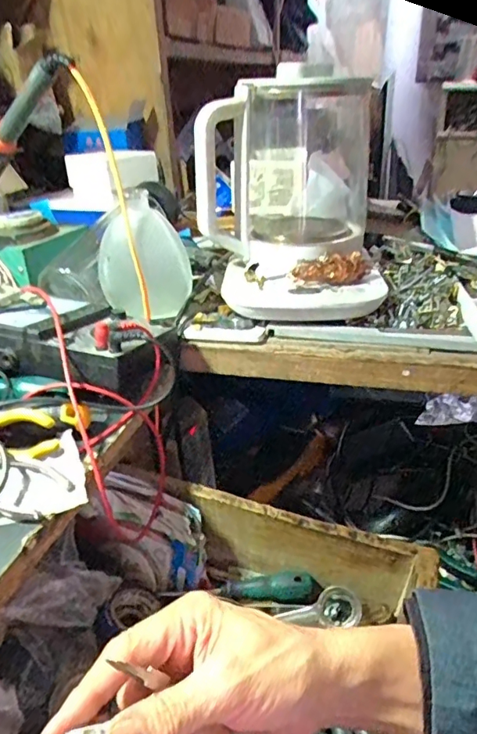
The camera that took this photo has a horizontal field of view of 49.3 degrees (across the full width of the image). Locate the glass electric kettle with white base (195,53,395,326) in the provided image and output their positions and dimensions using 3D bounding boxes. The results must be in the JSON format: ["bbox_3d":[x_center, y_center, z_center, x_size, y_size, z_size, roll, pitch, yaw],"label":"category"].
[{"bbox_3d":[0.054,-0.199,0.571,0.188,0.210,0.266,-2,30,2],"label":"glass electric kettle with white base"}]

